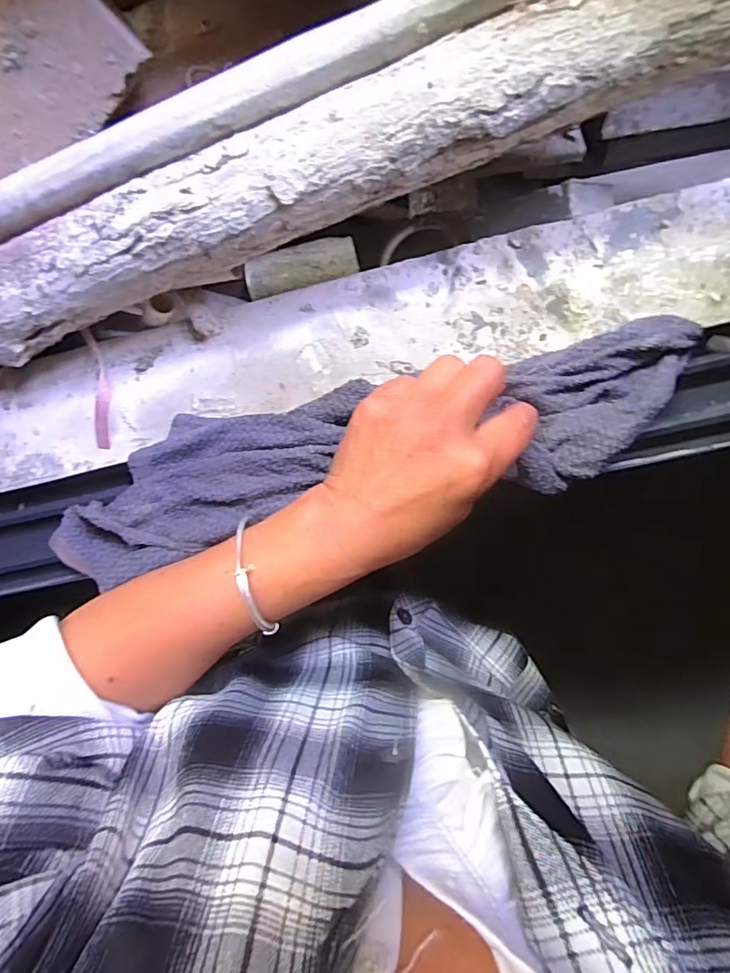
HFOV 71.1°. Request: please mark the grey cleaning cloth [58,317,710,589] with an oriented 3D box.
[{"bbox_3d":[-0.010,-0.019,0.320,0.413,0.025,0.085,-12,90,7],"label":"grey cleaning cloth"}]

